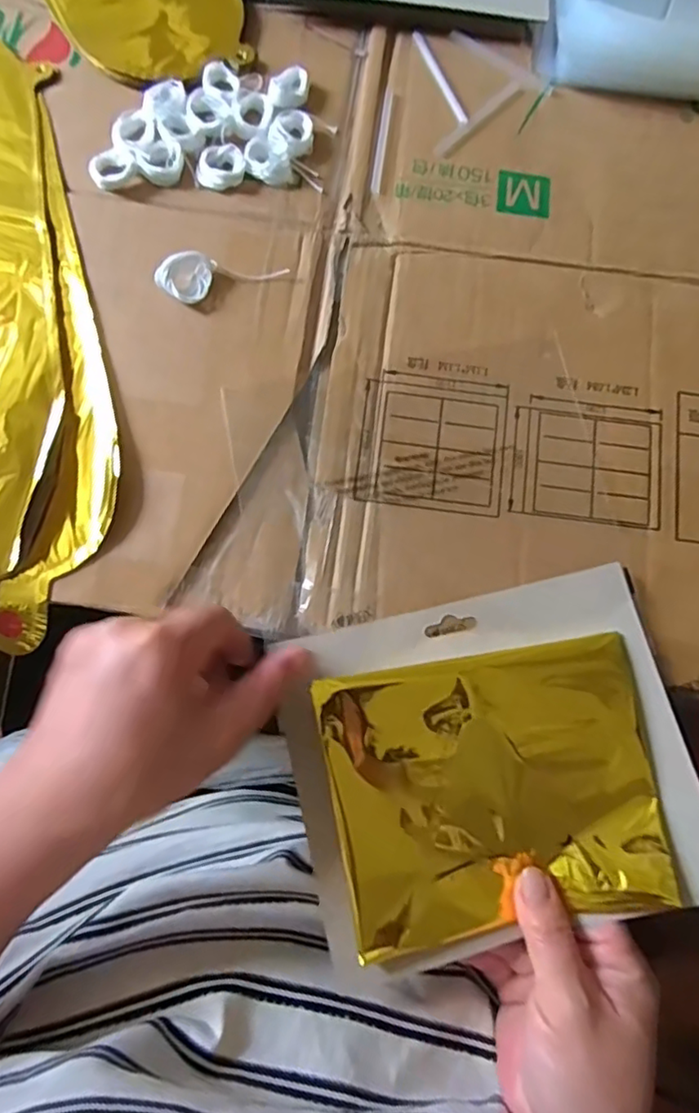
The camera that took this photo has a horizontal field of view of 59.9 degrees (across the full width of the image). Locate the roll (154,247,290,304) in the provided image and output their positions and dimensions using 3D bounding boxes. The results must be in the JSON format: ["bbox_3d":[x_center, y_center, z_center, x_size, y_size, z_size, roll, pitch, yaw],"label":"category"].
[{"bbox_3d":[-0.076,-0.168,0.354,0.072,0.014,0.026,-22,77,-7],"label":"roll"}]

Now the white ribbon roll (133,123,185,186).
[{"bbox_3d":[-0.116,-0.246,0.375,0.027,0.009,0.031,26,77,5],"label":"white ribbon roll"}]

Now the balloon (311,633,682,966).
[{"bbox_3d":[0.071,0.113,0.296,0.154,0.018,0.127,-8,85,-3],"label":"balloon"}]

